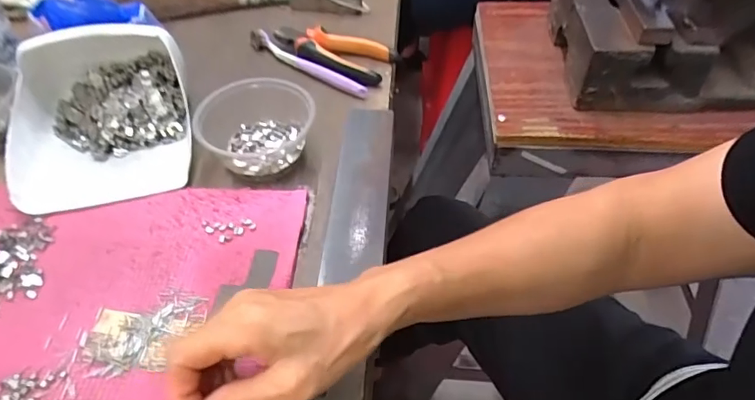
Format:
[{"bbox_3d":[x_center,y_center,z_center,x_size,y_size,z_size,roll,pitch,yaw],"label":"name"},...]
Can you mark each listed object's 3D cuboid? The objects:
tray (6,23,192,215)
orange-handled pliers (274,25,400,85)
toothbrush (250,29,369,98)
[{"bbox_3d":[-0.262,-0.090,0.467,0.150,0.078,0.169,-14,49,-10],"label":"tray"},{"bbox_3d":[-0.056,-0.174,0.583,0.147,0.020,0.065,18,52,18],"label":"orange-handled pliers"},{"bbox_3d":[-0.083,-0.160,0.573,0.181,0.015,0.018,30,56,26],"label":"toothbrush"}]

